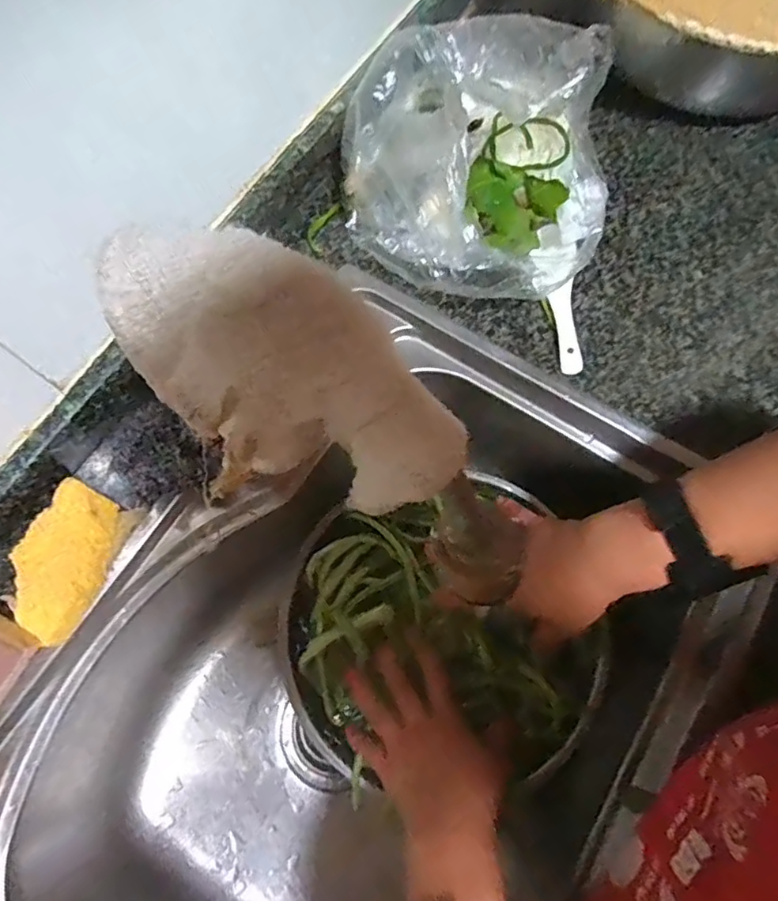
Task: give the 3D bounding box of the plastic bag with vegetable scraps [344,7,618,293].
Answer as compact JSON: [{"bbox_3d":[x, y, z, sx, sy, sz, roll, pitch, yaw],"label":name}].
[{"bbox_3d":[0.070,-0.217,0.474,0.195,0.127,0.178,11,72,4],"label":"plastic bag with vegetable scraps"}]

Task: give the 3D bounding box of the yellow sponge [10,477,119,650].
[{"bbox_3d":[-0.237,0.081,0.431,0.064,0.028,0.103,23,73,8],"label":"yellow sponge"}]

